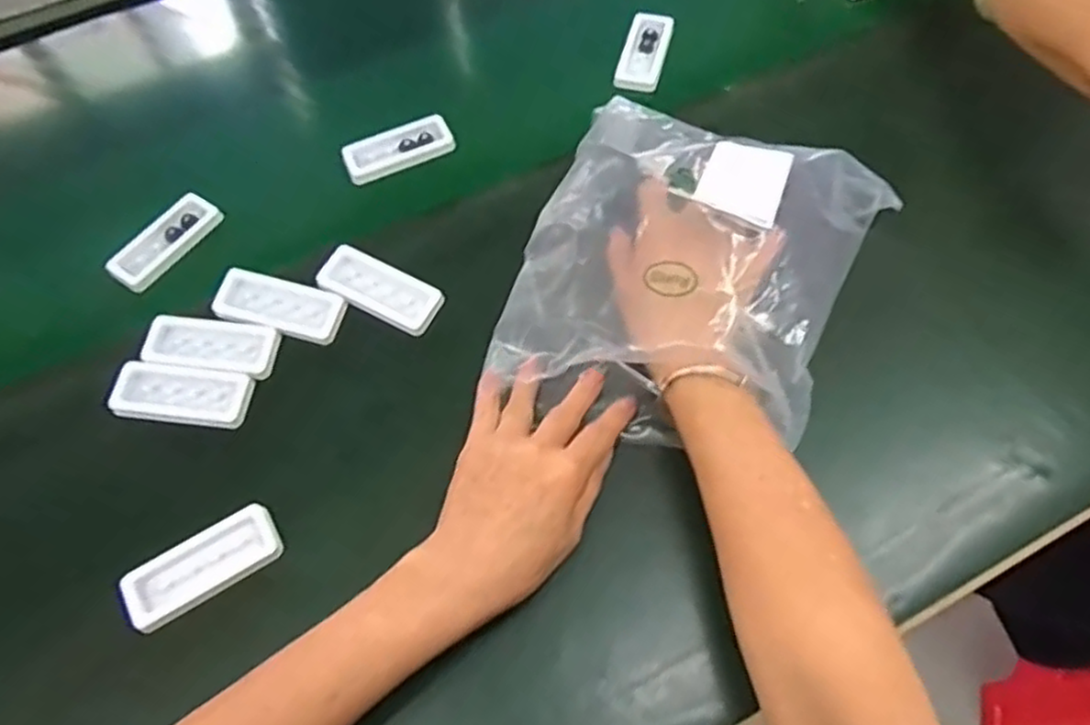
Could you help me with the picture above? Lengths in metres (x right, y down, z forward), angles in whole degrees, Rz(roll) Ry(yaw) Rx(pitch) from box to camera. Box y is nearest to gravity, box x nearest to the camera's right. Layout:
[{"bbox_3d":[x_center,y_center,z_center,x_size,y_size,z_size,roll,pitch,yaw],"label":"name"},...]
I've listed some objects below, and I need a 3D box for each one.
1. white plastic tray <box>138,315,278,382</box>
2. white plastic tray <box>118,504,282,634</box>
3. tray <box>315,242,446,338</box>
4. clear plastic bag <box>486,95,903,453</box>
[{"bbox_3d":[-0.226,-0.013,0.499,0.088,0.013,0.036,7,61,6],"label":"white plastic tray"},{"bbox_3d":[-0.201,0.118,0.431,0.086,0.014,0.037,-28,63,-14],"label":"white plastic tray"},{"bbox_3d":[-0.115,-0.053,0.517,0.087,0.013,0.038,26,64,16],"label":"tray"},{"bbox_3d":[0.093,-0.066,0.478,0.204,0.087,0.232,21,63,13],"label":"clear plastic bag"}]

